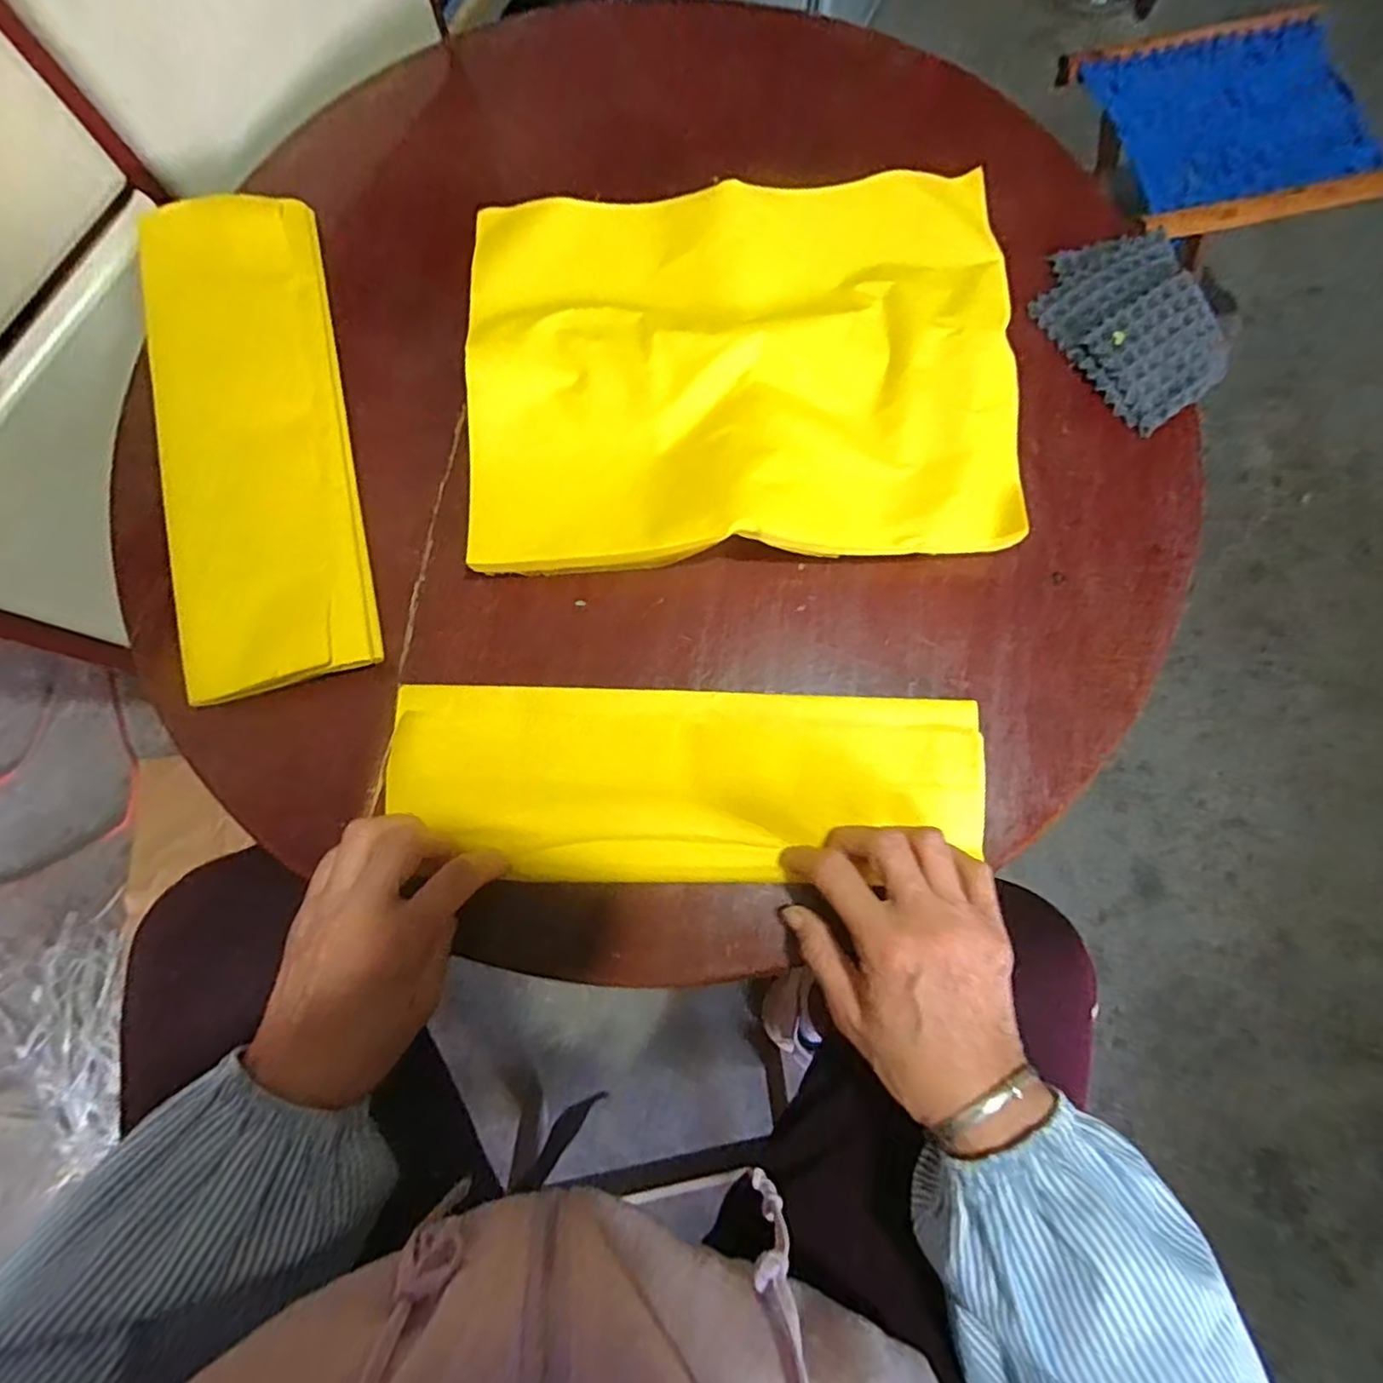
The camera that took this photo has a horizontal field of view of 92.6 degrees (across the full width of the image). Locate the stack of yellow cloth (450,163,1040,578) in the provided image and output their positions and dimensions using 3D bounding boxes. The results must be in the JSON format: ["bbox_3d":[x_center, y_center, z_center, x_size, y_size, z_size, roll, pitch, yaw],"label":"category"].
[{"bbox_3d":[0.029,-0.212,0.440,0.345,0.037,0.264,-3,80,-1],"label":"stack of yellow cloth"}]

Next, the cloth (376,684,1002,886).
[{"bbox_3d":[-0.002,0.056,0.395,0.346,0.018,0.111,0,80,0],"label":"cloth"}]

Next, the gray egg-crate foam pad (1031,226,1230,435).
[{"bbox_3d":[0.314,-0.260,0.461,0.110,0.013,0.136,-33,81,-6],"label":"gray egg-crate foam pad"}]

